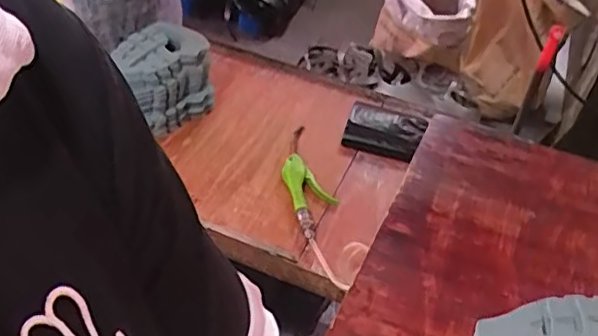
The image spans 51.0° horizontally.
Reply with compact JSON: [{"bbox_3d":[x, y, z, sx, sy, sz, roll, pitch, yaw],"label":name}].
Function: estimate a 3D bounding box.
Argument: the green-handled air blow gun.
[{"bbox_3d":[0.012,0.018,1.016,0.071,0.037,0.220,-9,41,-17],"label":"green-handled air blow gun"}]

